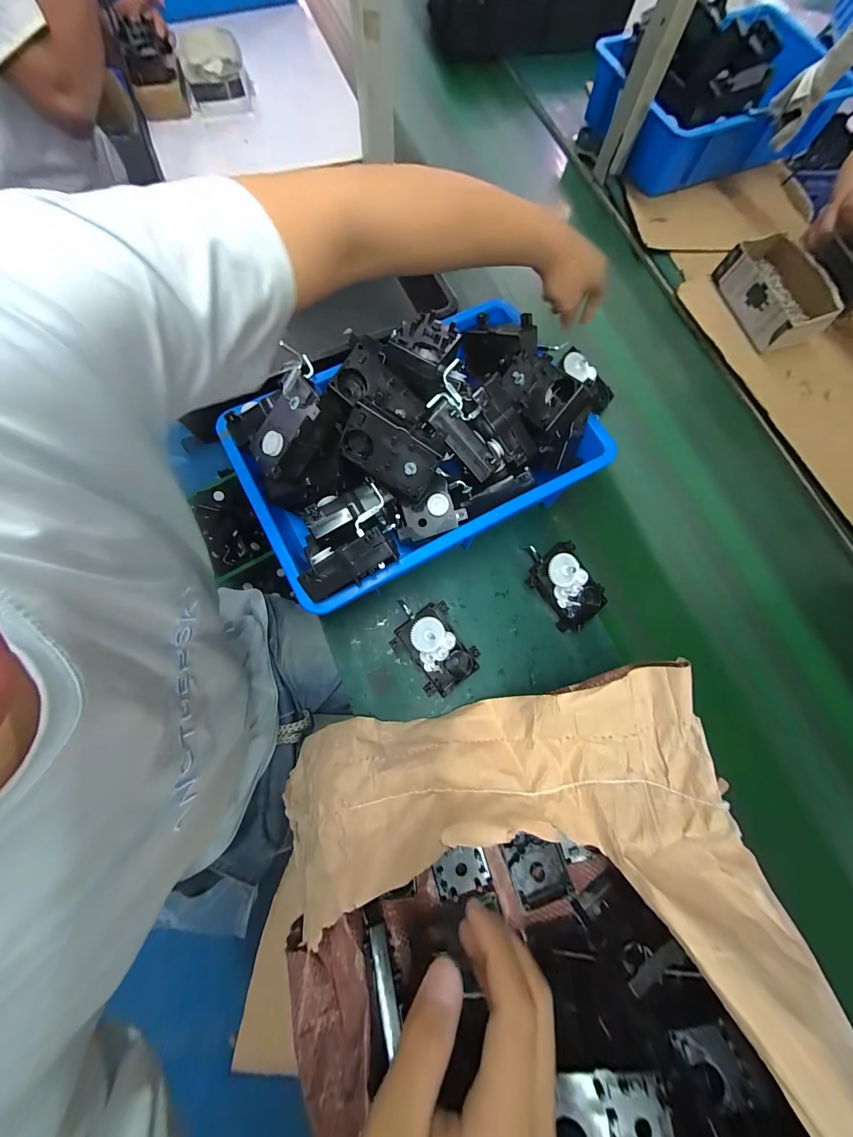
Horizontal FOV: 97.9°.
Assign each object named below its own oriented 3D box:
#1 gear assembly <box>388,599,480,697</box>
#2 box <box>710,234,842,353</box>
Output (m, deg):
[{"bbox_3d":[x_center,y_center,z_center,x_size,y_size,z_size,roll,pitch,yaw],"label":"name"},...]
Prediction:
[{"bbox_3d":[0.007,0.090,0.448,0.081,0.051,0.120,-38,84,-11],"label":"gear assembly"},{"bbox_3d":[0.572,-0.459,0.613,0.128,0.047,0.186,-18,77,-9],"label":"box"}]

